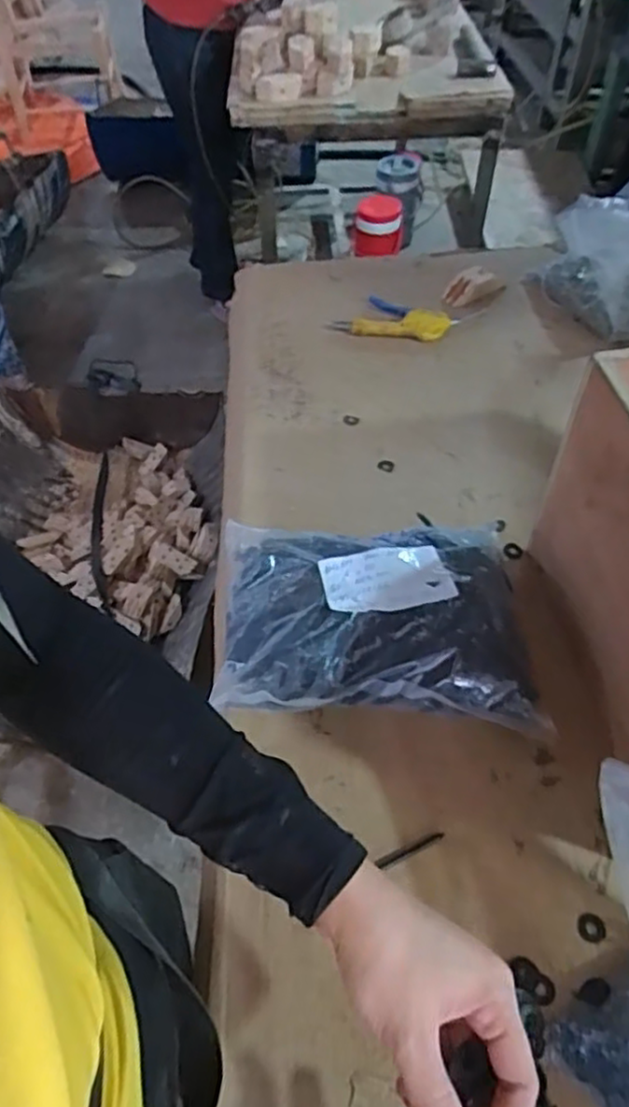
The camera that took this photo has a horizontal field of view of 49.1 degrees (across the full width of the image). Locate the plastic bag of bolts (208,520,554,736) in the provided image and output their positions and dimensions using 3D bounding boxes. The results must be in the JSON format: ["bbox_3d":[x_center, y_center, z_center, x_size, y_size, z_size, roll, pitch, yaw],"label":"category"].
[{"bbox_3d":[0.048,0.049,0.615,0.281,0.080,0.197,2,52,3],"label":"plastic bag of bolts"}]

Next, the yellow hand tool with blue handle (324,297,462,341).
[{"bbox_3d":[0.107,-0.328,0.950,0.166,0.018,0.074,9,52,8],"label":"yellow hand tool with blue handle"}]

